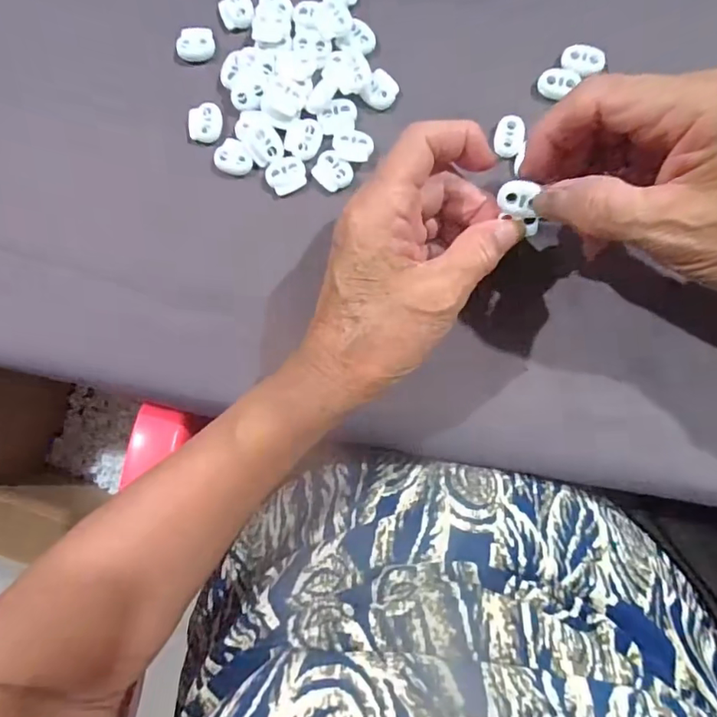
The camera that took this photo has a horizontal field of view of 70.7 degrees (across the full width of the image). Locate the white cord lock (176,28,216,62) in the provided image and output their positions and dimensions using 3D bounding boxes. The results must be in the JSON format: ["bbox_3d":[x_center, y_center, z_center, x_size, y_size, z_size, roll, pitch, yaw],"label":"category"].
[{"bbox_3d":[-0.095,-0.183,0.294,0.021,0.005,0.018,-8,84,3],"label":"white cord lock"}]

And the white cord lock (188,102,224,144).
[{"bbox_3d":[-0.088,-0.135,0.290,0.018,0.005,0.022,3,85,4],"label":"white cord lock"}]

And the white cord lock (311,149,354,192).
[{"bbox_3d":[-0.015,-0.104,0.278,0.023,0.004,0.018,44,89,6],"label":"white cord lock"}]

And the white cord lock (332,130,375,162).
[{"bbox_3d":[-0.003,-0.118,0.278,0.022,0.004,0.018,17,86,5],"label":"white cord lock"}]

